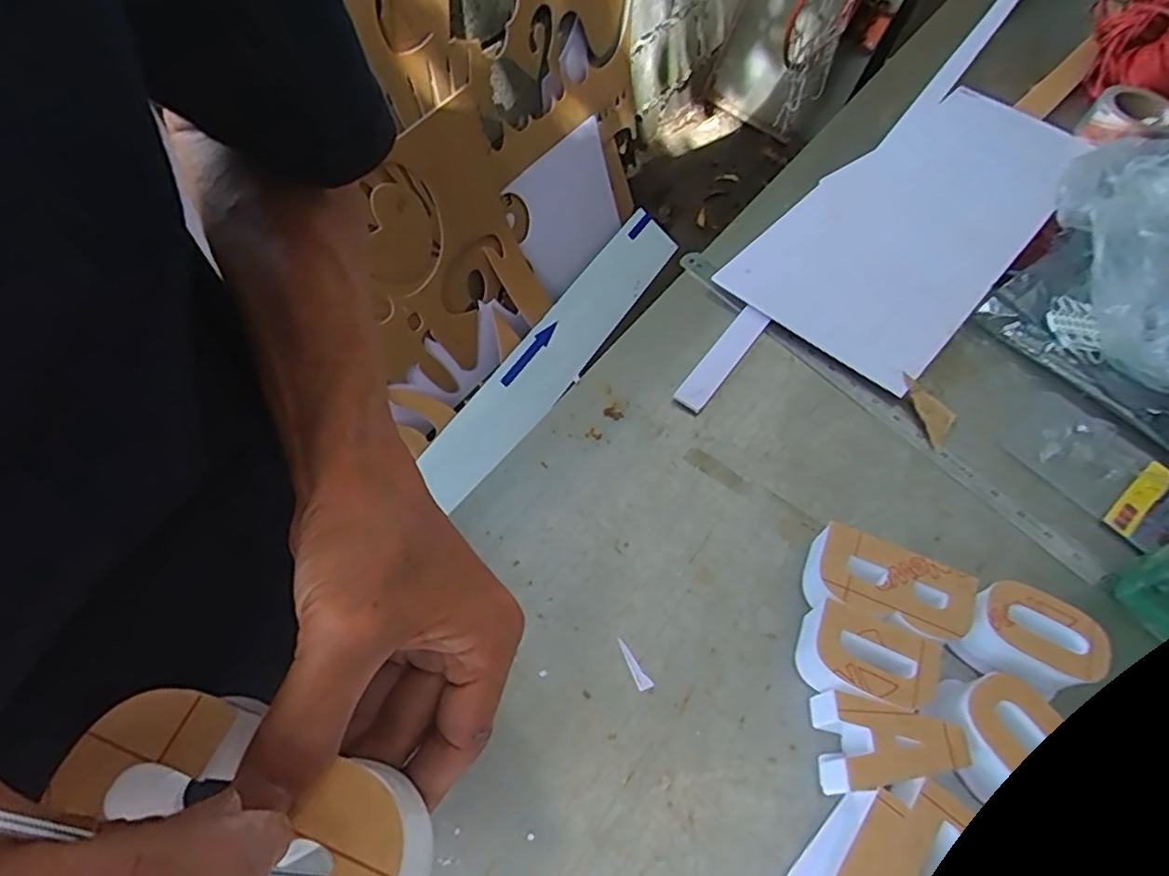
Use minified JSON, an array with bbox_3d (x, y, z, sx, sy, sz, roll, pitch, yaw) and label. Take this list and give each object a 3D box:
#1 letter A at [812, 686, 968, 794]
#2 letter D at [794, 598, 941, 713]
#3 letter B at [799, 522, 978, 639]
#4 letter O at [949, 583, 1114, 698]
[{"bbox_3d":[0.201,0.202,0.427,0.084,0.045,0.059,0,58,-4],"label":"letter A"},{"bbox_3d":[0.195,0.162,0.453,0.080,0.045,0.059,23,59,10],"label":"letter D"},{"bbox_3d":[0.221,0.117,0.481,0.115,0.047,0.058,23,60,8],"label":"letter B"},{"bbox_3d":[0.323,0.149,0.471,0.095,0.048,0.065,24,59,10],"label":"letter O"}]

